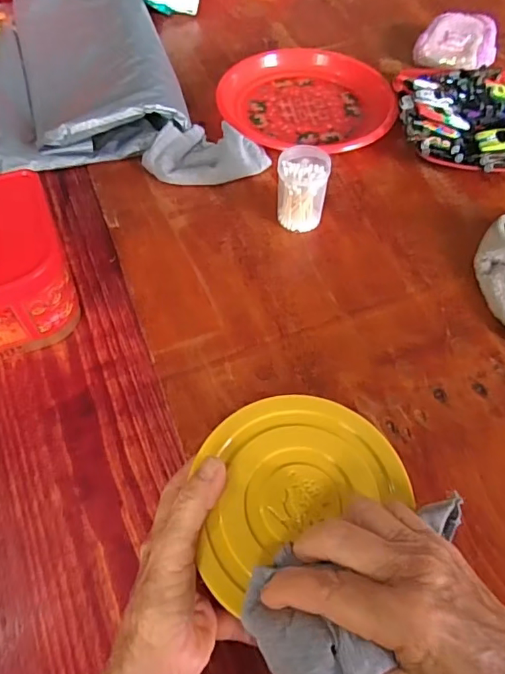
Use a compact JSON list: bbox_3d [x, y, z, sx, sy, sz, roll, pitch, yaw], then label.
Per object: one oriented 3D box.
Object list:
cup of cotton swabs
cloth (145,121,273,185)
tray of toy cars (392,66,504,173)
[{"bbox_3d":[0.052,-0.157,0.542,0.051,0.073,0.048,0,57,0],"label":"cup of cotton swabs"},{"bbox_3d":[-0.055,-0.220,0.607,0.148,0.033,0.081,-1,58,-1],"label":"cloth"},{"bbox_3d":[0.285,-0.278,0.634,0.199,0.049,0.199,1,57,0],"label":"tray of toy cars"}]

